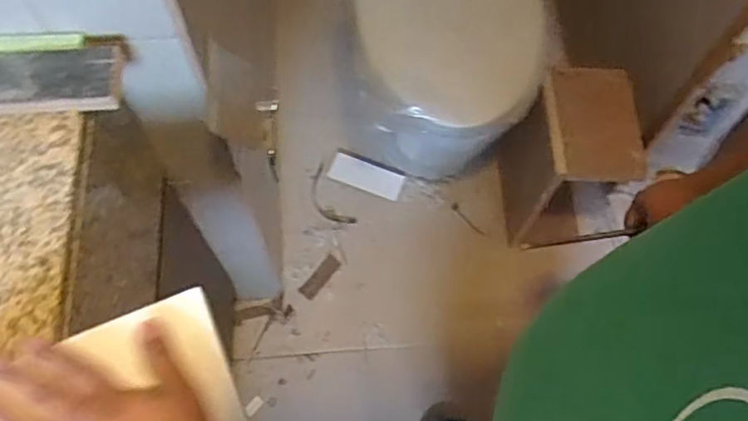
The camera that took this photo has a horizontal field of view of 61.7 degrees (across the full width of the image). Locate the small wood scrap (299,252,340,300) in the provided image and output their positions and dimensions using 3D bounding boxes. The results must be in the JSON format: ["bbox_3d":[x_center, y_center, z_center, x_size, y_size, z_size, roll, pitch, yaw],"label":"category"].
[{"bbox_3d":[-0.126,0.155,1.468,0.041,0.014,0.122,37,59,5],"label":"small wood scrap"}]

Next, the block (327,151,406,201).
[{"bbox_3d":[-0.018,-0.086,1.544,0.179,0.022,0.077,19,66,7],"label":"block"}]

